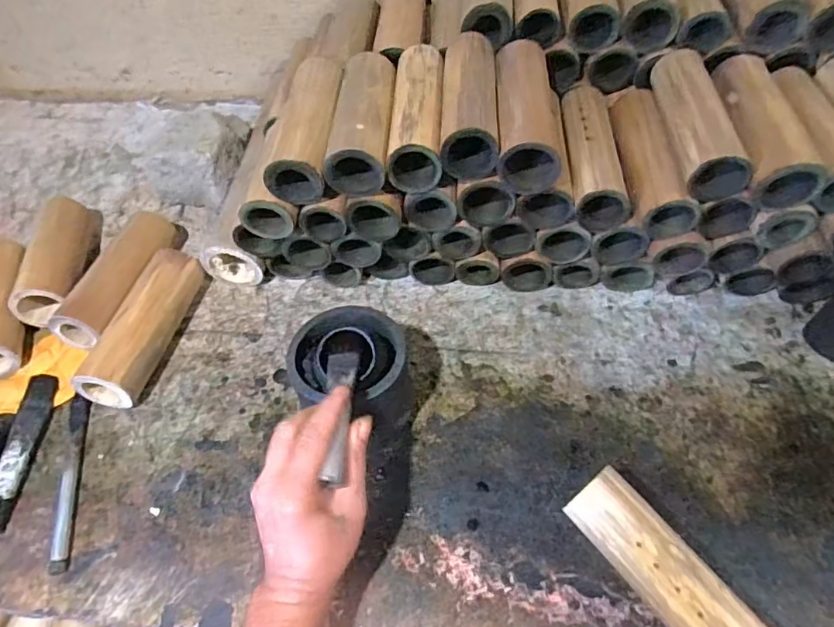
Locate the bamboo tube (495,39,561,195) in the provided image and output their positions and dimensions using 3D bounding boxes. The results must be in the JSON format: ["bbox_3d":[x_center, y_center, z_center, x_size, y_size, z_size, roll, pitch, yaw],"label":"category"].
[{"bbox_3d":[0.109,-0.202,0.528,0.060,0.057,0.178,0,52,4],"label":"bamboo tube"}]

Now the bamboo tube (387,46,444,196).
[{"bbox_3d":[0.001,-0.205,0.540,0.052,0.056,0.176,0,52,3],"label":"bamboo tube"}]

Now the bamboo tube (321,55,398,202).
[{"bbox_3d":[-0.054,-0.199,0.538,0.057,0.055,0.171,0,52,4],"label":"bamboo tube"}]

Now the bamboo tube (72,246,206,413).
[{"bbox_3d":[-0.294,0.012,0.571,0.049,0.060,0.181,7,54,7],"label":"bamboo tube"}]

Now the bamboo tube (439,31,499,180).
[{"bbox_3d":[0.052,-0.212,0.523,0.052,0.052,0.175,1,52,4],"label":"bamboo tube"}]

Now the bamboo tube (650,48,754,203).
[{"bbox_3d":[0.277,-0.193,0.525,0.062,0.063,0.176,-3,52,1],"label":"bamboo tube"}]

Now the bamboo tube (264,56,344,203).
[{"bbox_3d":[-0.112,-0.195,0.541,0.053,0.059,0.174,0,52,3],"label":"bamboo tube"}]

